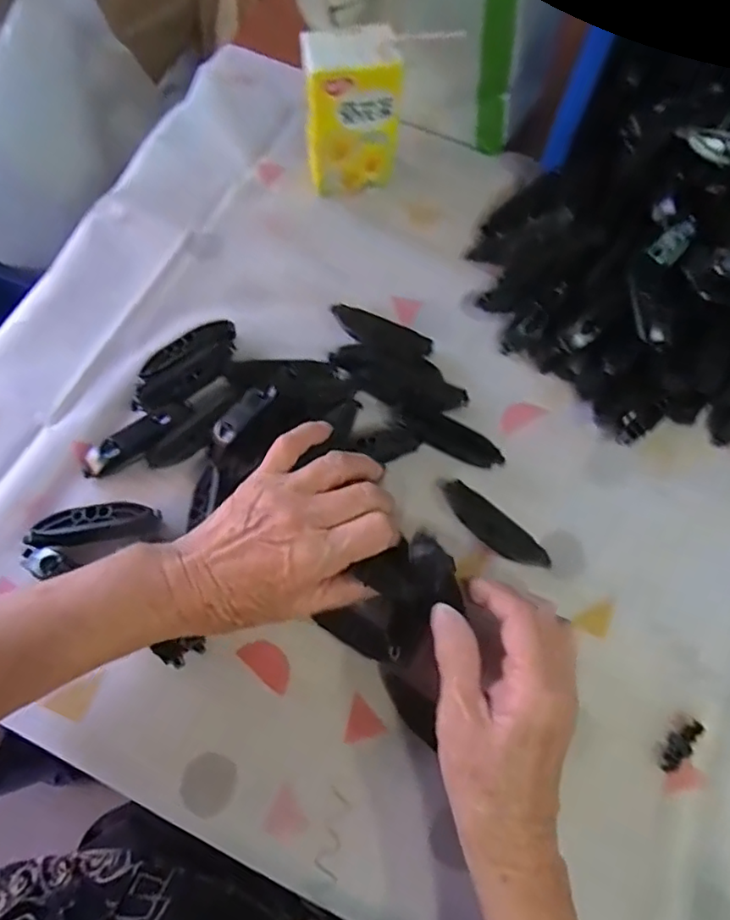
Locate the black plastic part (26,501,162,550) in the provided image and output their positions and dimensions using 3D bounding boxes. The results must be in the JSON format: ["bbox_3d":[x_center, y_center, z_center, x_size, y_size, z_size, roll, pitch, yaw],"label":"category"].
[{"bbox_3d":[-0.174,0.041,0.377,0.078,0.014,0.025,-9,70,-5],"label":"black plastic part"}]

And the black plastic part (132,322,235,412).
[{"bbox_3d":[-0.129,-0.068,0.417,0.037,0.021,0.088,42,74,13],"label":"black plastic part"}]

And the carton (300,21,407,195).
[{"bbox_3d":[-0.010,-0.266,0.458,0.069,0.115,0.040,-13,70,-7],"label":"carton"}]

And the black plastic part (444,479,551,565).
[{"bbox_3d":[0.085,0.045,0.386,0.080,0.015,0.021,39,73,12],"label":"black plastic part"}]

